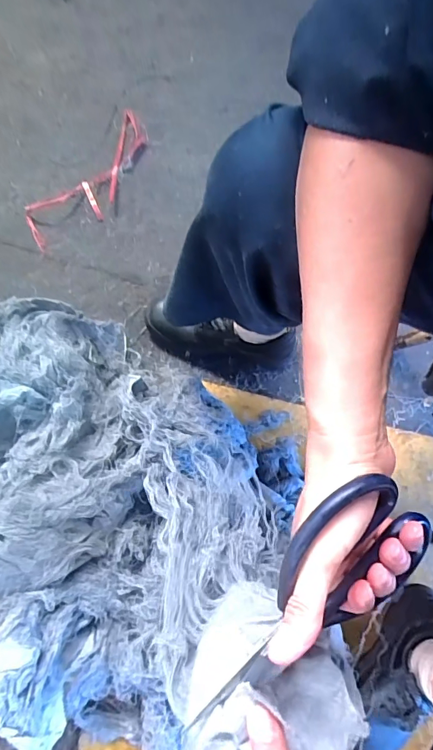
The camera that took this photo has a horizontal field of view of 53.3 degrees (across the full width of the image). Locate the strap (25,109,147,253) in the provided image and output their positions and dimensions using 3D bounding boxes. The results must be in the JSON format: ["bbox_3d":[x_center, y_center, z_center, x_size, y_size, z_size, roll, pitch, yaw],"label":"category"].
[{"bbox_3d":[-0.240,-0.382,0.846,0.128,0.024,0.338,37,77,9],"label":"strap"}]

